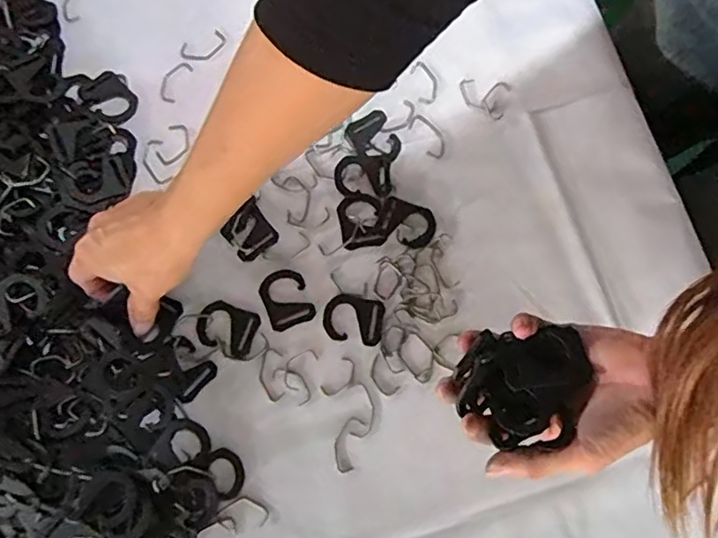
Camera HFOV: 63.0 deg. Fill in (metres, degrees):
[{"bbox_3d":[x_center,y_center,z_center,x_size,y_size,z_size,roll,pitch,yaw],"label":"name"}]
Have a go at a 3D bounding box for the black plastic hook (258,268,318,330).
[{"bbox_3d":[-0.055,0.022,0.442,0.034,0.004,0.044,-22,77,-7],"label":"black plastic hook"}]

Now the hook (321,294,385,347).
[{"bbox_3d":[-0.004,0.038,0.437,0.044,0.004,0.035,9,75,1],"label":"hook"}]

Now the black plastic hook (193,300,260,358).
[{"bbox_3d":[-0.099,0.043,0.435,0.043,0.004,0.034,21,75,4],"label":"black plastic hook"}]

